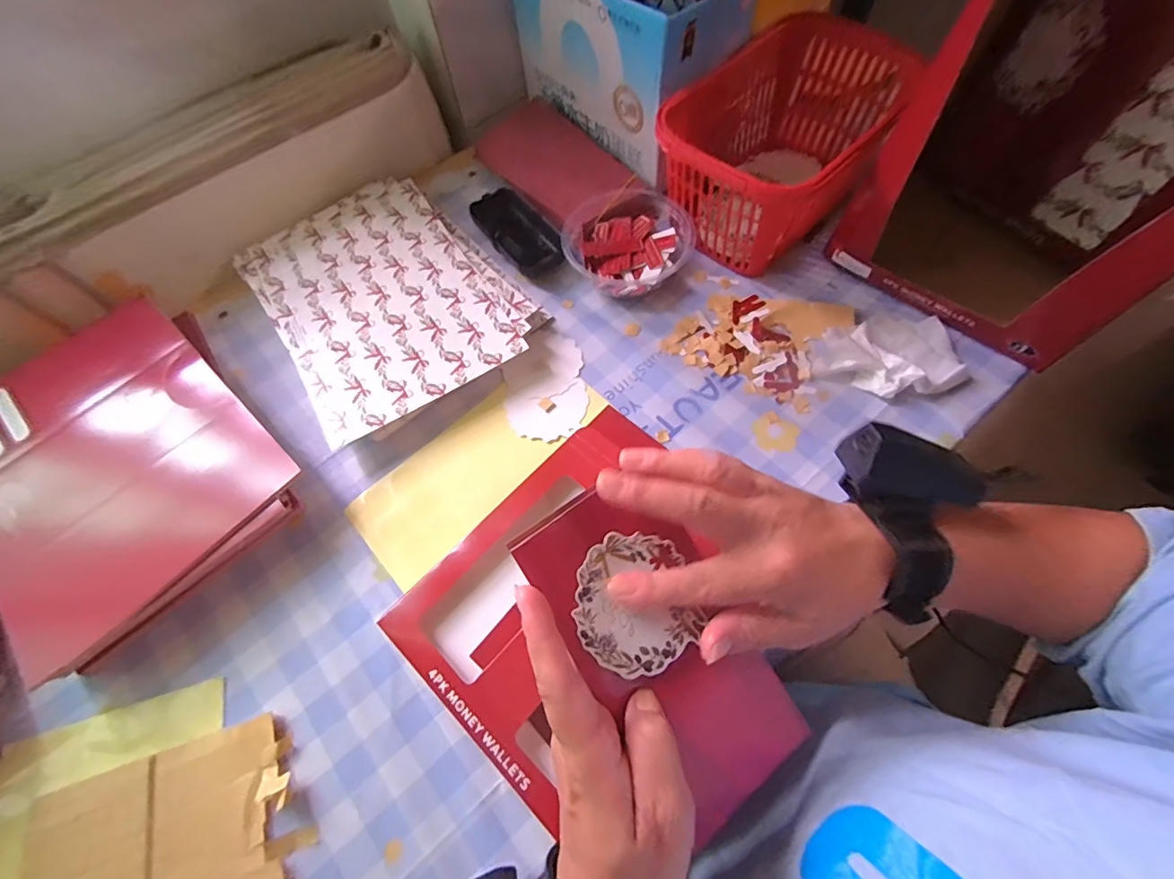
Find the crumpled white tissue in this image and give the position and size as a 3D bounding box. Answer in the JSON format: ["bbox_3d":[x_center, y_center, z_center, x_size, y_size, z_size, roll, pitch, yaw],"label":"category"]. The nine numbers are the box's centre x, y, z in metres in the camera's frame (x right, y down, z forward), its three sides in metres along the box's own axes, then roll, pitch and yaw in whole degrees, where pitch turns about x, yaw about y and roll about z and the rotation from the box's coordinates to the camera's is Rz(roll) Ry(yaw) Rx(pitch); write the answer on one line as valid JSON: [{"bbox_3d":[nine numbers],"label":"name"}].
[{"bbox_3d":[0.246,-0.070,0.411,0.113,0.022,0.080,-13,64,-3],"label":"crumpled white tissue"}]

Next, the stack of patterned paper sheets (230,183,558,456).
[{"bbox_3d":[-0.184,-0.138,0.465,0.203,0.022,0.268,-33,67,-12],"label":"stack of patterned paper sheets"}]

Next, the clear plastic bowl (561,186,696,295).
[{"bbox_3d":[0.038,-0.184,0.471,0.115,0.044,0.114,-1,64,3],"label":"clear plastic bowl"}]

